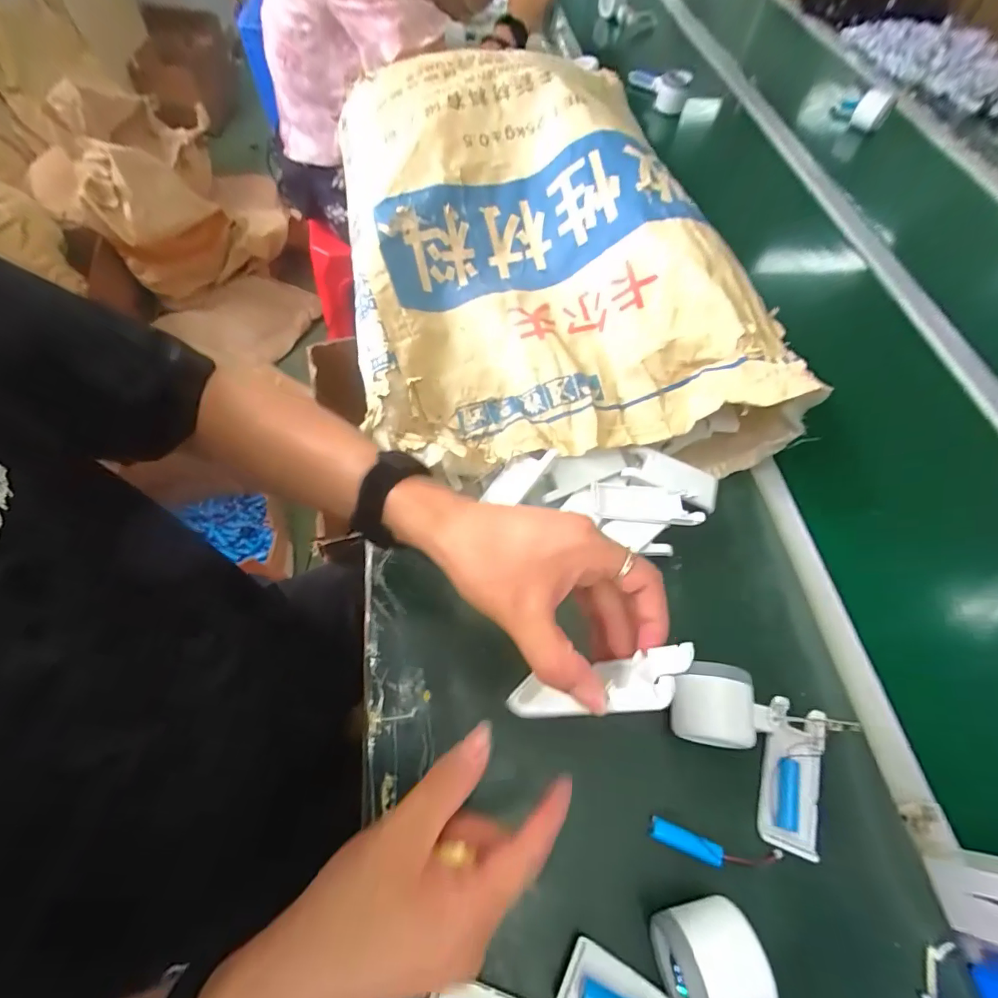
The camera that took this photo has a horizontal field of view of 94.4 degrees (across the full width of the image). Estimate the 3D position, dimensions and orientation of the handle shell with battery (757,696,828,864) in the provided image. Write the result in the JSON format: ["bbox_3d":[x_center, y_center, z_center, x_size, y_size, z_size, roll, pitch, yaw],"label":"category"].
[{"bbox_3d":[0.227,0.211,0.354,0.044,0.029,0.103,14,61,4],"label":"handle shell with battery"}]

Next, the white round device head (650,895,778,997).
[{"bbox_3d":[0.135,0.303,0.290,0.058,0.046,0.082,-10,62,-9],"label":"white round device head"}]

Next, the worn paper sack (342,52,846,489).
[{"bbox_3d":[0.033,-0.298,0.547,0.398,0.162,0.594,-10,62,-9],"label":"worn paper sack"}]

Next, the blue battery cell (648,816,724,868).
[{"bbox_3d":[0.136,0.251,0.338,0.050,0.016,0.014,21,62,8],"label":"blue battery cell"}]

